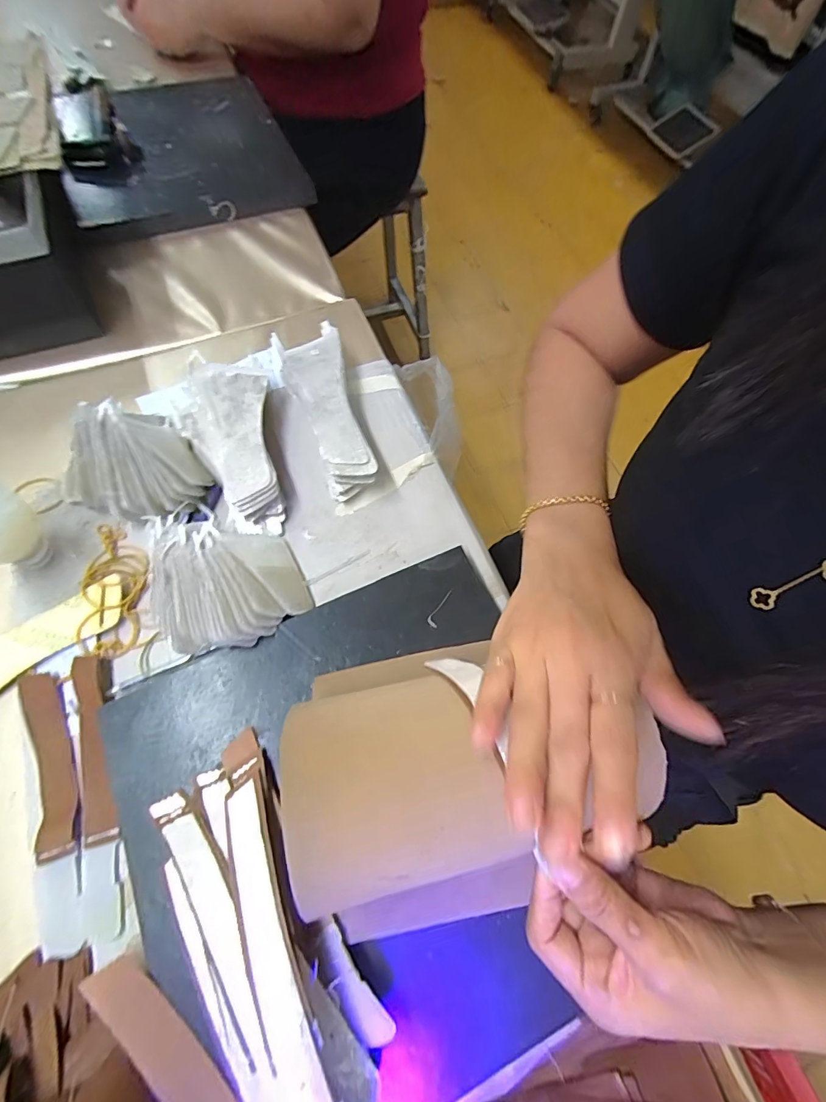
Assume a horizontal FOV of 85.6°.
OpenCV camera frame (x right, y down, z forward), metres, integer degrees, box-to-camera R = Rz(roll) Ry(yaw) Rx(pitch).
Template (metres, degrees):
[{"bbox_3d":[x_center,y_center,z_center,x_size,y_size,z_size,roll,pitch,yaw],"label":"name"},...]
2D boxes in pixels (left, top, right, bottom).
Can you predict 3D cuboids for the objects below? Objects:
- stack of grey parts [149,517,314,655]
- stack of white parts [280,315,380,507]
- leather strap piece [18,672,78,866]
[{"bbox_3d":[-0.151,0.022,0.365,0.120,0.040,0.119,-8,67,-7],"label":"stack of grey parts"},{"bbox_3d":[-0.086,-0.137,0.440,0.061,0.048,0.184,-14,68,-9],"label":"stack of white parts"},{"bbox_3d":[-0.267,0.152,0.327,0.028,0.008,0.132,-21,69,-12],"label":"leather strap piece"}]

